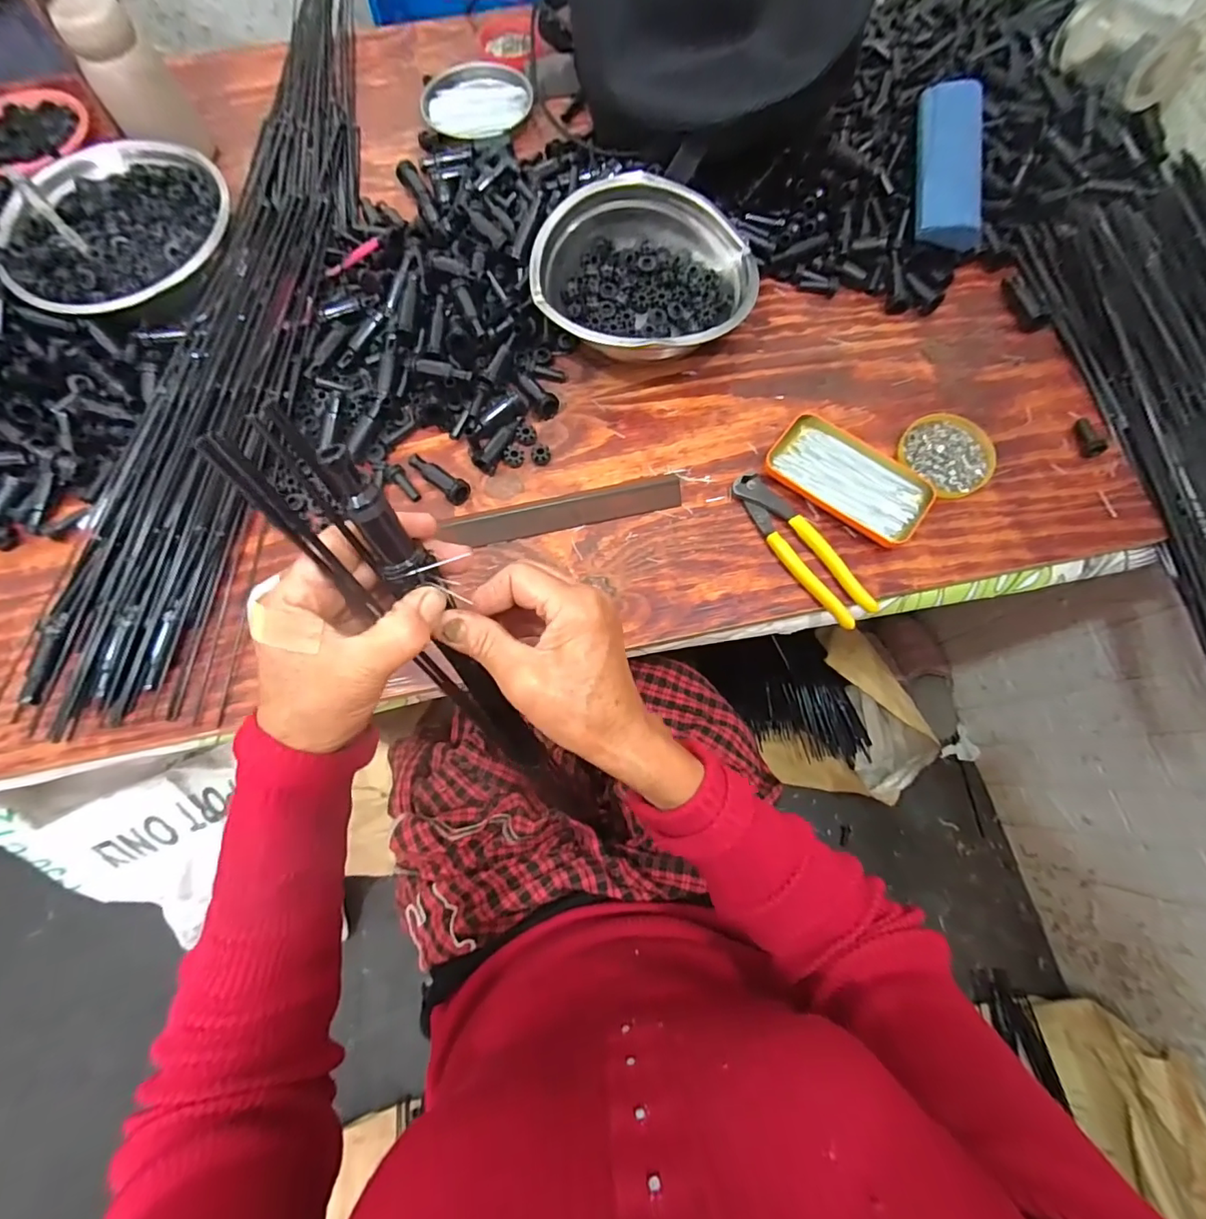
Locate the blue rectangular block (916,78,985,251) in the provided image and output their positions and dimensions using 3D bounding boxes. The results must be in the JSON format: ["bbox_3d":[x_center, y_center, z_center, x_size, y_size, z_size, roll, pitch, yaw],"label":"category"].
[{"bbox_3d":[0.353,-0.452,0.540,0.065,0.024,0.165,3,86,2],"label":"blue rectangular block"}]

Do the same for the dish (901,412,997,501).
[{"bbox_3d":[0.324,-0.146,0.503,0.080,0.016,0.082,0,73,1],"label":"dish"}]

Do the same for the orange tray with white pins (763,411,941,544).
[{"bbox_3d":[0.224,-0.117,0.487,0.140,0.022,0.078,40,77,12],"label":"orange tray with white pins"}]

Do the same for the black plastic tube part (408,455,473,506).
[{"bbox_3d":[-0.155,-0.129,0.496,0.023,0.028,0.073,-44,77,-12],"label":"black plastic tube part"}]

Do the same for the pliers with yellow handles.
[{"bbox_3d":[0.174,-0.055,0.473,0.037,0.014,0.161,-33,75,-9],"label":"pliers with yellow handles"}]

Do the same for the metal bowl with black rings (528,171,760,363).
[{"bbox_3d":[0.044,-0.321,0.524,0.187,0.084,0.196,0,73,1],"label":"metal bowl with black rings"}]

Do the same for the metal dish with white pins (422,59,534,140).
[{"bbox_3d":[-0.165,-0.626,0.659,0.138,0.019,0.131,0,73,1],"label":"metal dish with white pins"}]

